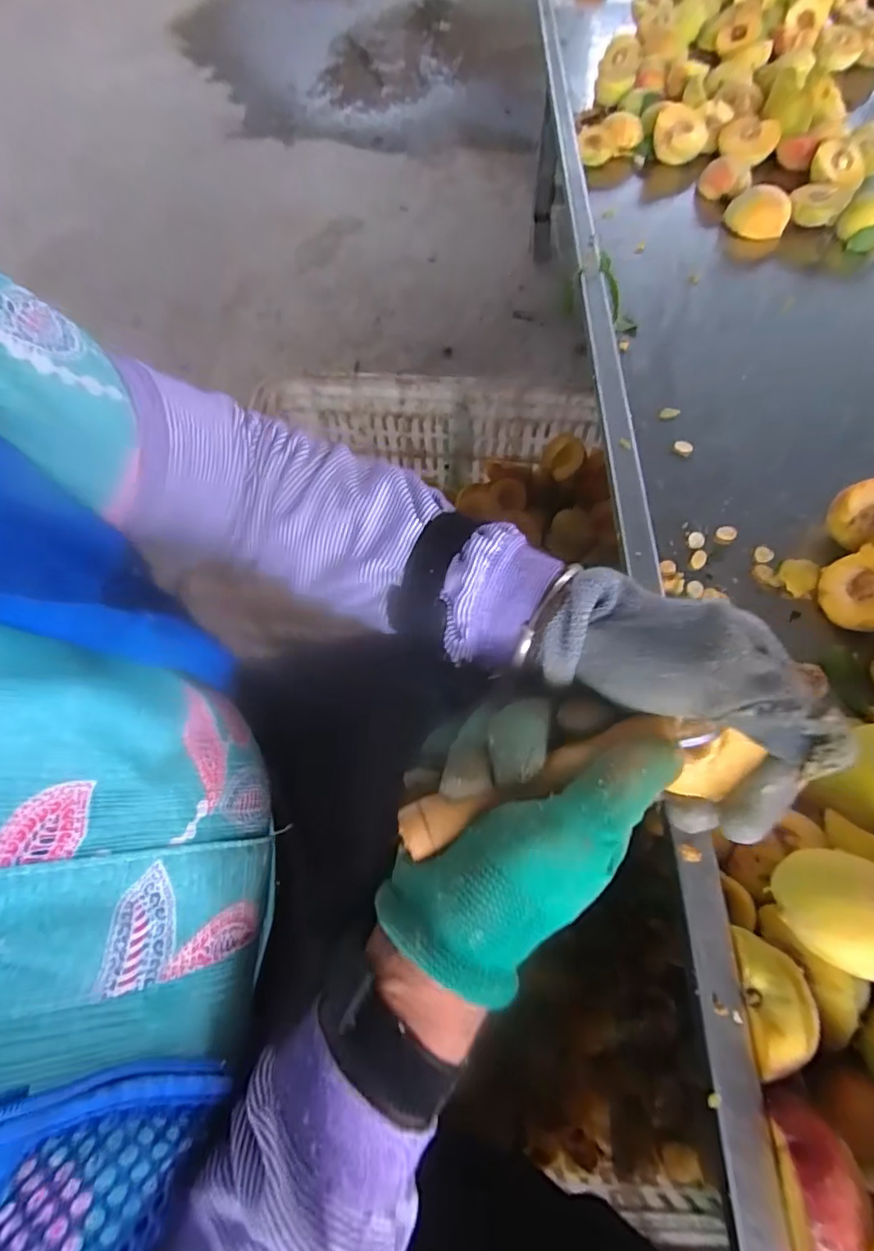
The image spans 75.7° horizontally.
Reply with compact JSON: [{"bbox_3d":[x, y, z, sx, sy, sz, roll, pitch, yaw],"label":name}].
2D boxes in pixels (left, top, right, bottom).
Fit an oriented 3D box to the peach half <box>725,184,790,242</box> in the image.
[{"bbox_3d":[0.372,-0.477,0.651,0.069,0.034,0.052,23,65,14],"label":"peach half"}]

